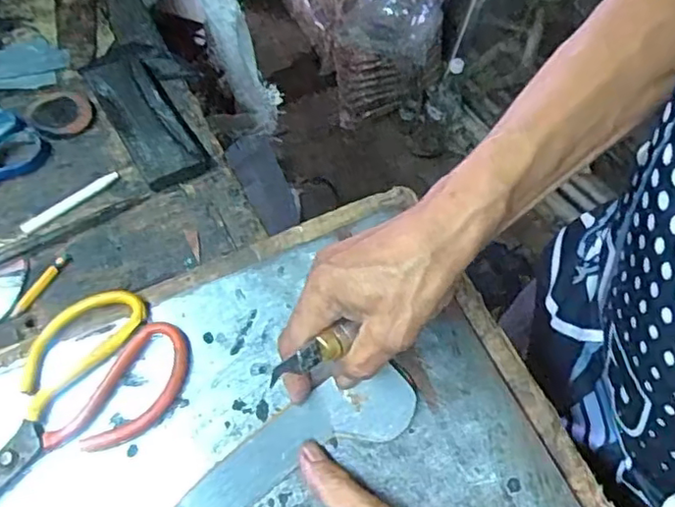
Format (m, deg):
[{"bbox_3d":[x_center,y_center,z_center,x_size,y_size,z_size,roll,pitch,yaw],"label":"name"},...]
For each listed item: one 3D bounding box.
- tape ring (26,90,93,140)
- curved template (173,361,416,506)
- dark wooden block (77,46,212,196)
[{"bbox_3d":[-0.249,-0.125,0.553,0.053,0.008,0.058,0,57,0],"label":"tape ring"},{"bbox_3d":[-0.042,0.131,0.368,0.197,0.008,0.049,-33,63,-13],"label":"curved template"},{"bbox_3d":[-0.181,-0.134,0.559,0.056,0.018,0.195,-28,61,-17],"label":"dark wooden block"}]

